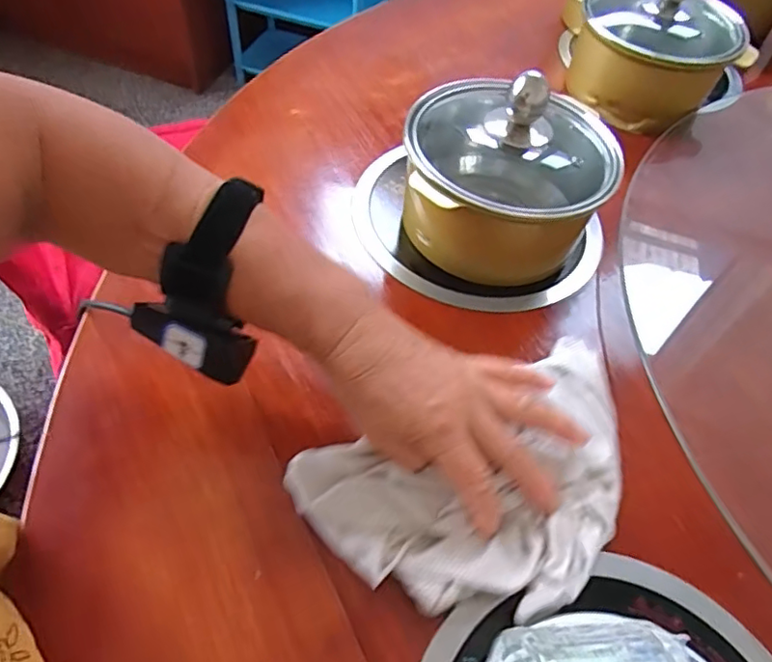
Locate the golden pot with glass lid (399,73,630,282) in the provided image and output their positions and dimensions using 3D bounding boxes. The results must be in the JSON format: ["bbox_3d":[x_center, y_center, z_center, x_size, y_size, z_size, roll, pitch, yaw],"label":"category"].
[{"bbox_3d":[0.098,-0.132,0.448,0.157,0.120,0.153,2,54,-3],"label":"golden pot with glass lid"}]

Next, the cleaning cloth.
[{"bbox_3d":[0.066,0.095,0.339,0.216,0.015,0.131,-19,58,-18],"label":"cleaning cloth"}]

